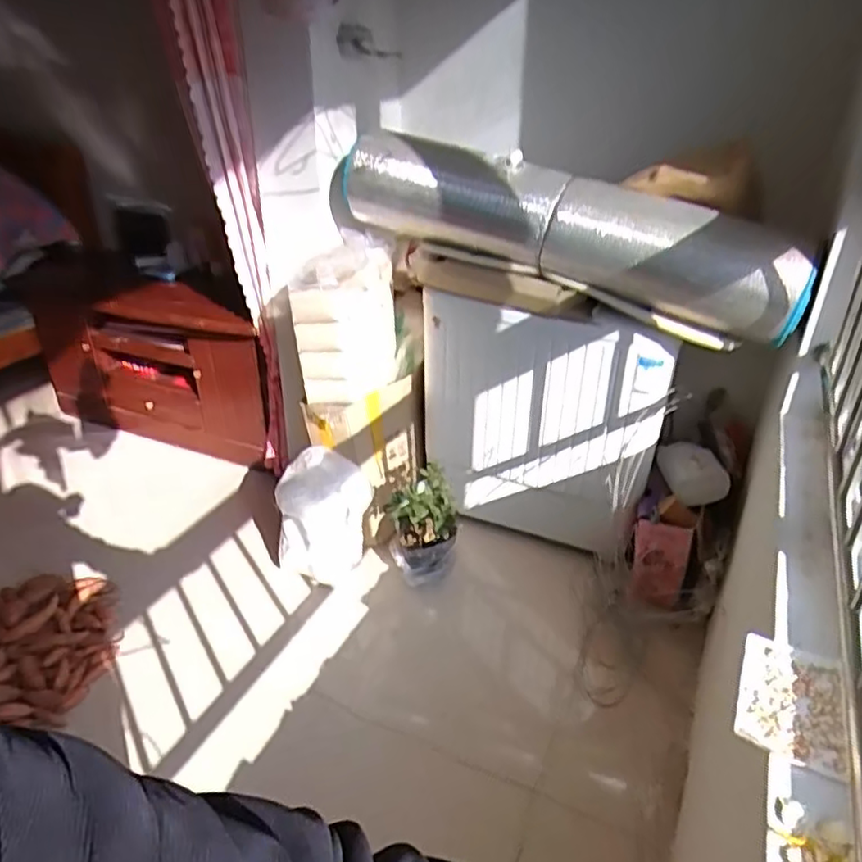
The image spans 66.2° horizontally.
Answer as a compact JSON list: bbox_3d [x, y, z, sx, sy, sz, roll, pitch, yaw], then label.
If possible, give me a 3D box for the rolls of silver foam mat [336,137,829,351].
[{"bbox_3d":[0.325,-0.522,1.704,1.216,0.279,0.200,22,26,15],"label":"rolls of silver foam mat"}]

